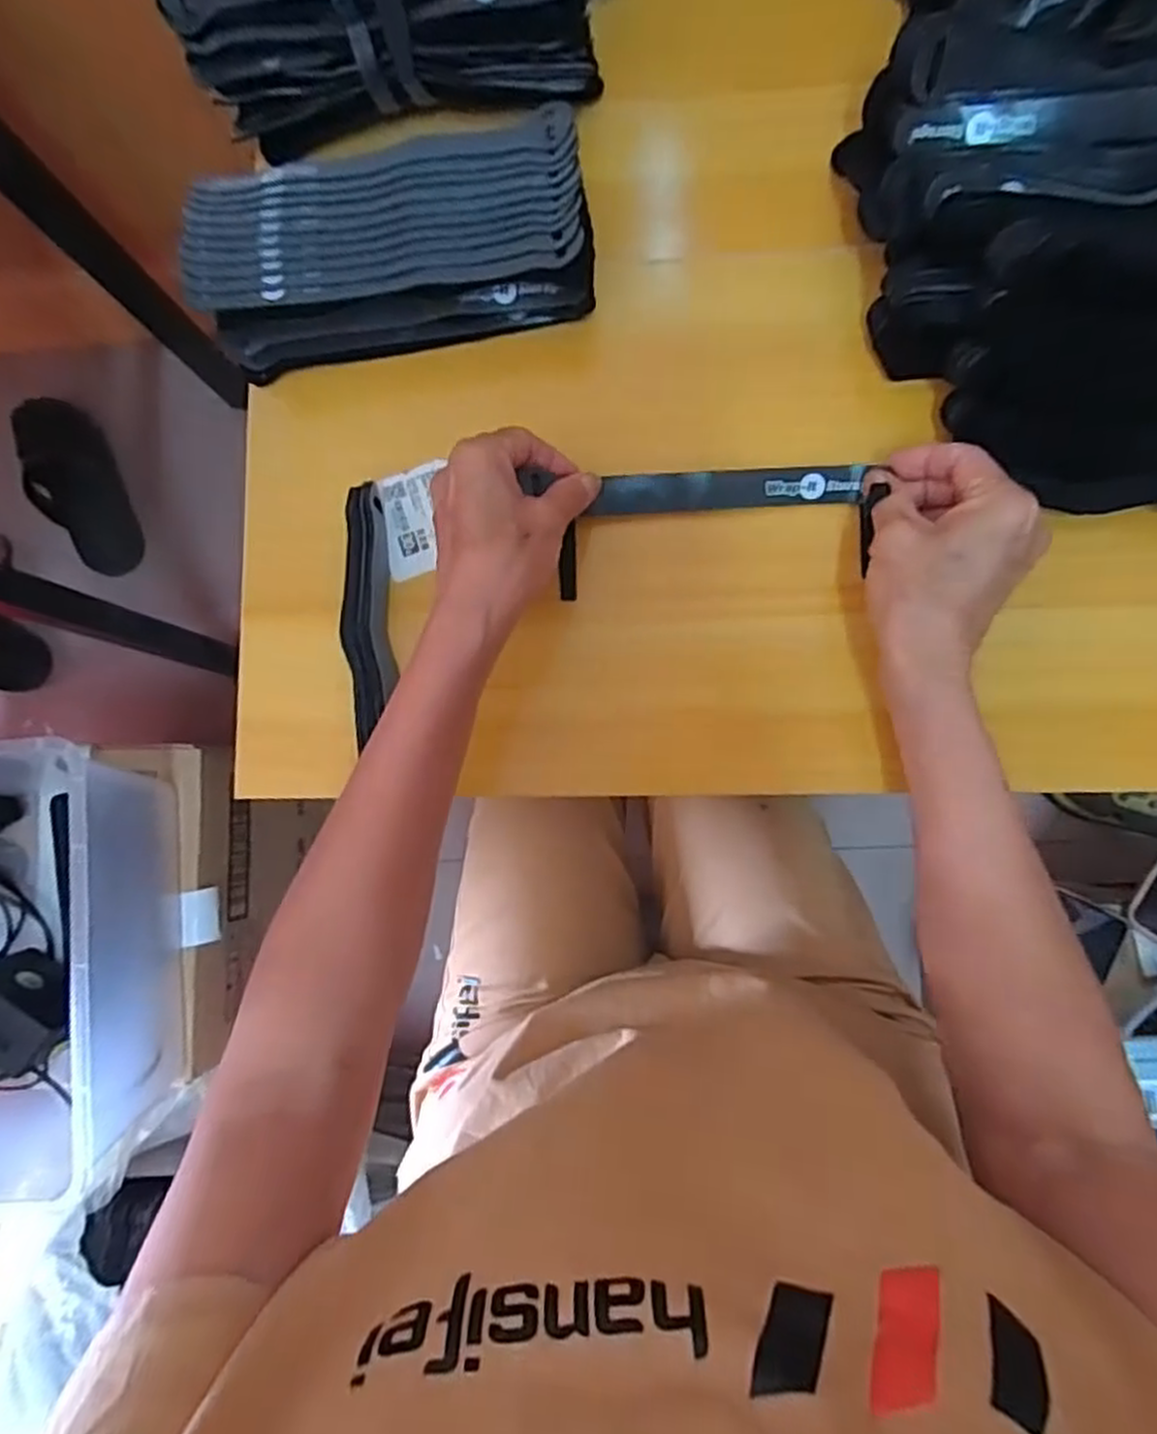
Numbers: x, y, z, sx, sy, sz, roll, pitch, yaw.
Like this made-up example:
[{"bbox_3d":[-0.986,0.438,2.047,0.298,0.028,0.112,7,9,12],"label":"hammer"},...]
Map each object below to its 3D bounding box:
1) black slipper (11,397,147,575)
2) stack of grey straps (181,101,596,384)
[{"bbox_3d":[-0.653,-0.298,0.975,0.094,0.074,0.231,-23,98,3],"label":"black slipper"},{"bbox_3d":[-0.097,-0.248,0.398,0.205,0.052,0.093,-10,85,4],"label":"stack of grey straps"}]

